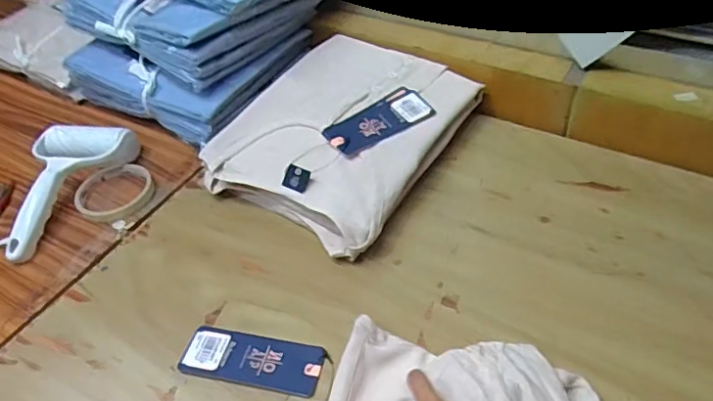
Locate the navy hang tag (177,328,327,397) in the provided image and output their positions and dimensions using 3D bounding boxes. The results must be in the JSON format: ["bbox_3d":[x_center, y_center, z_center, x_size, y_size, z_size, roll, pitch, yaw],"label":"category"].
[{"bbox_3d":[-0.088,0.133,0.465,0.119,0.004,0.045,6,47,13],"label":"navy hang tag"}]

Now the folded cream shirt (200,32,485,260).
[{"bbox_3d":[-0.012,-0.075,0.615,0.208,0.066,0.257,22,52,26],"label":"folded cream shirt"}]

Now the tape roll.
[{"bbox_3d":[-0.277,-0.011,0.631,0.089,0.010,0.085,-4,45,4],"label":"tape roll"}]

